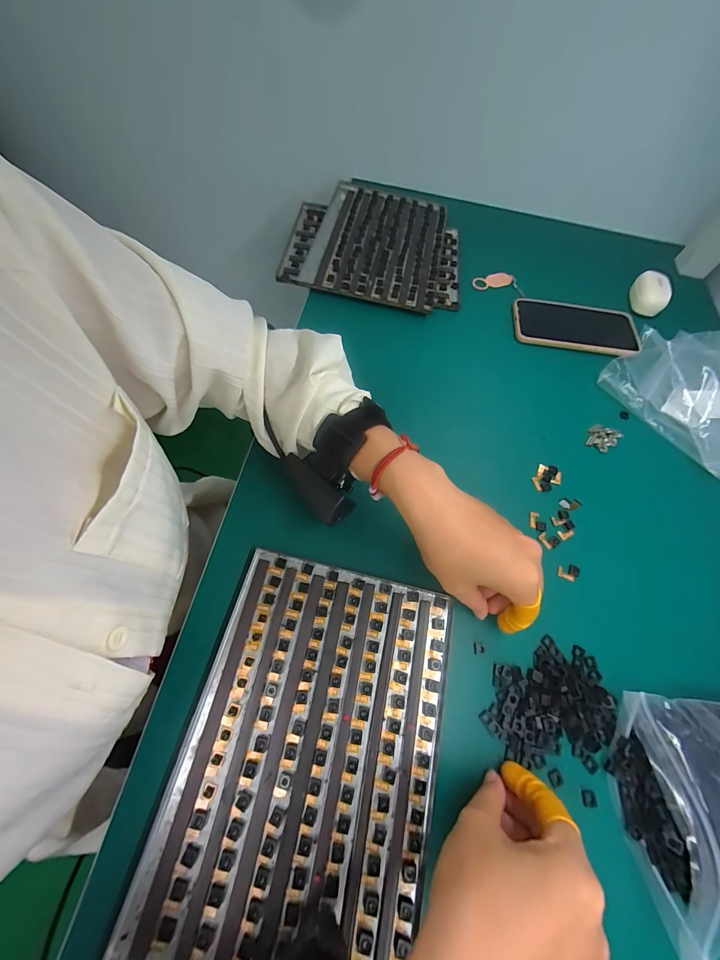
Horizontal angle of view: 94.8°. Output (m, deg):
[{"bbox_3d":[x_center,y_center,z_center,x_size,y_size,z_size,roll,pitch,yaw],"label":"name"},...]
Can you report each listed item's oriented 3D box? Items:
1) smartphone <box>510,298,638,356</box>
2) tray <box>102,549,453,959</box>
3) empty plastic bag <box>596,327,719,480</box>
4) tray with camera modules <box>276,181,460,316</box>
[{"bbox_3d":[0.281,-0.203,0.438,0.155,0.013,0.073,10,65,1],"label":"smartphone"},{"bbox_3d":[-0.033,0.191,0.244,0.179,0.007,0.242,13,65,3],"label":"tray"},{"bbox_3d":[0.423,-0.099,0.388,0.182,0.038,0.212,-29,70,-16],"label":"empty plastic bag"},{"bbox_3d":[0.022,-0.338,0.481,0.241,0.024,0.245,7,65,0],"label":"tray with camera modules"}]

